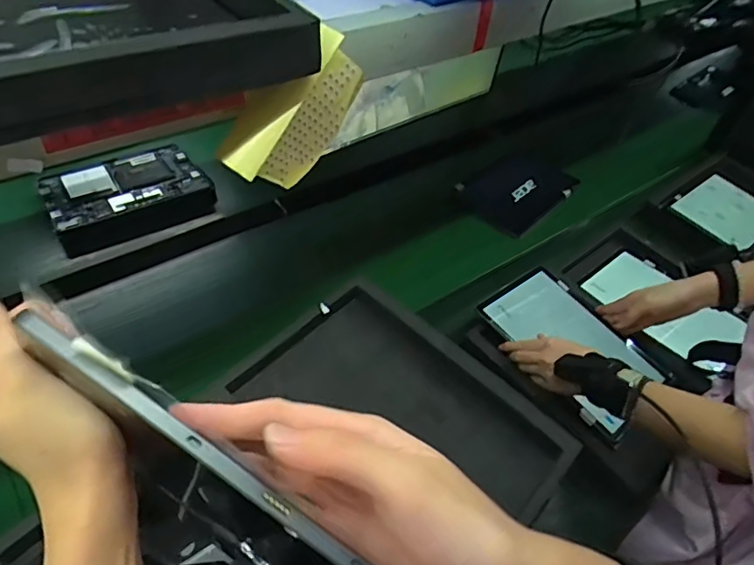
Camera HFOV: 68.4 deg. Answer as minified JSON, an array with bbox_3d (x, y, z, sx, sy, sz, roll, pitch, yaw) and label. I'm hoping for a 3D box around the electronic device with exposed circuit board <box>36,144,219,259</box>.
[{"bbox_3d":[-0.453,-0.159,1.011,0.273,0.057,0.187,-30,57,-30],"label":"electronic device with exposed circuit board"}]

